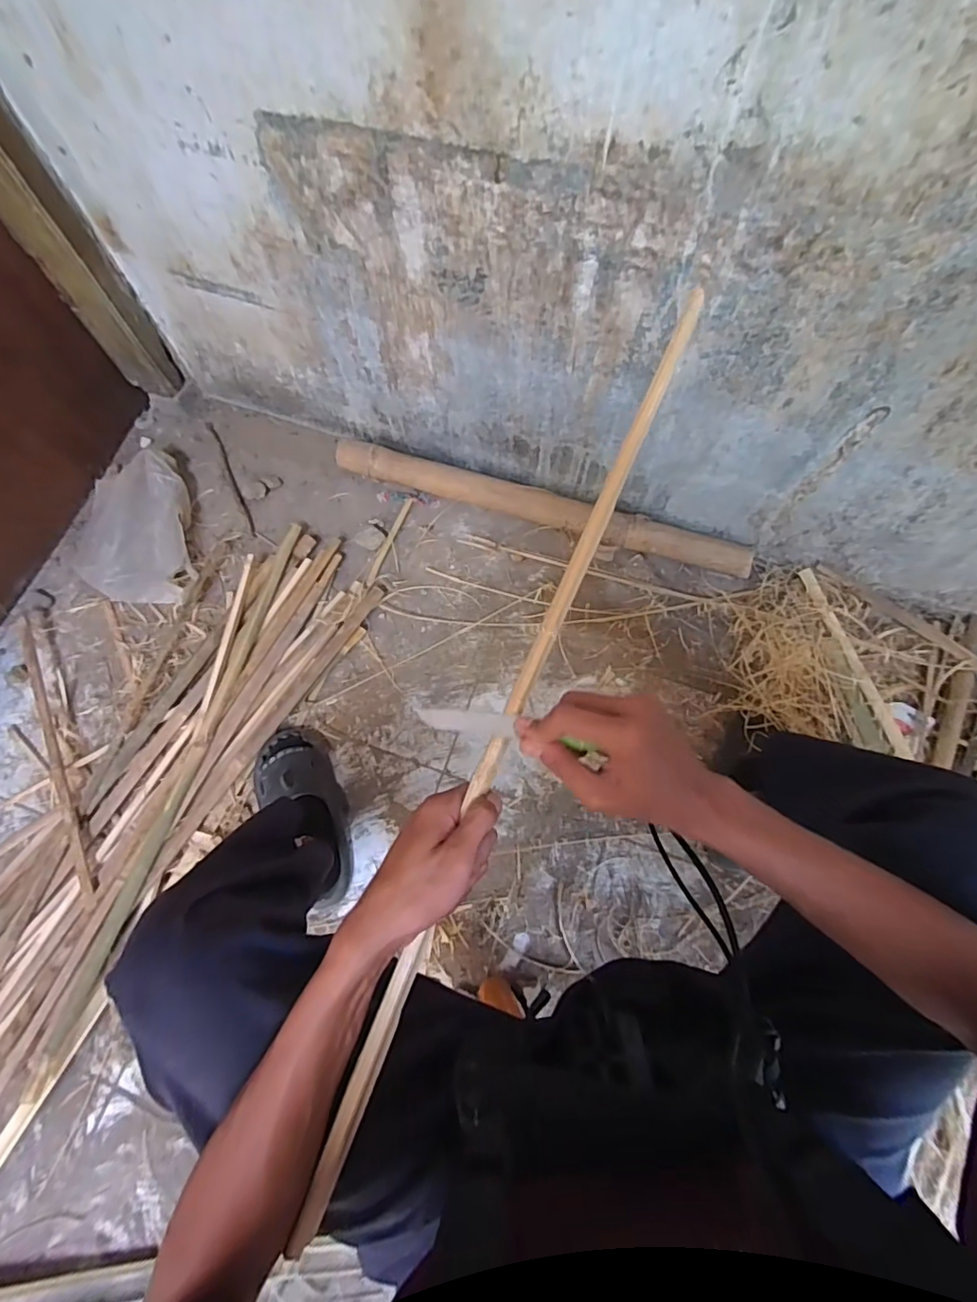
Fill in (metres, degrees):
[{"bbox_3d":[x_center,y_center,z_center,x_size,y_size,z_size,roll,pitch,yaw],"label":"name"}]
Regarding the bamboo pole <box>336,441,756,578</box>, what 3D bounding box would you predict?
[{"bbox_3d":[0.101,-0.290,1.095,0.844,0.065,0.074,17,72,6],"label":"bamboo pole"}]

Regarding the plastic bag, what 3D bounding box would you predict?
[{"bbox_3d":[-0.715,-0.236,1.084,0.243,0.078,0.323,-7,72,-2],"label":"plastic bag"}]

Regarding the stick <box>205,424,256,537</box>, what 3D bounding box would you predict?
[{"bbox_3d":[-0.551,-0.380,1.169,0.017,0.010,0.317,-27,73,-8],"label":"stick"}]

